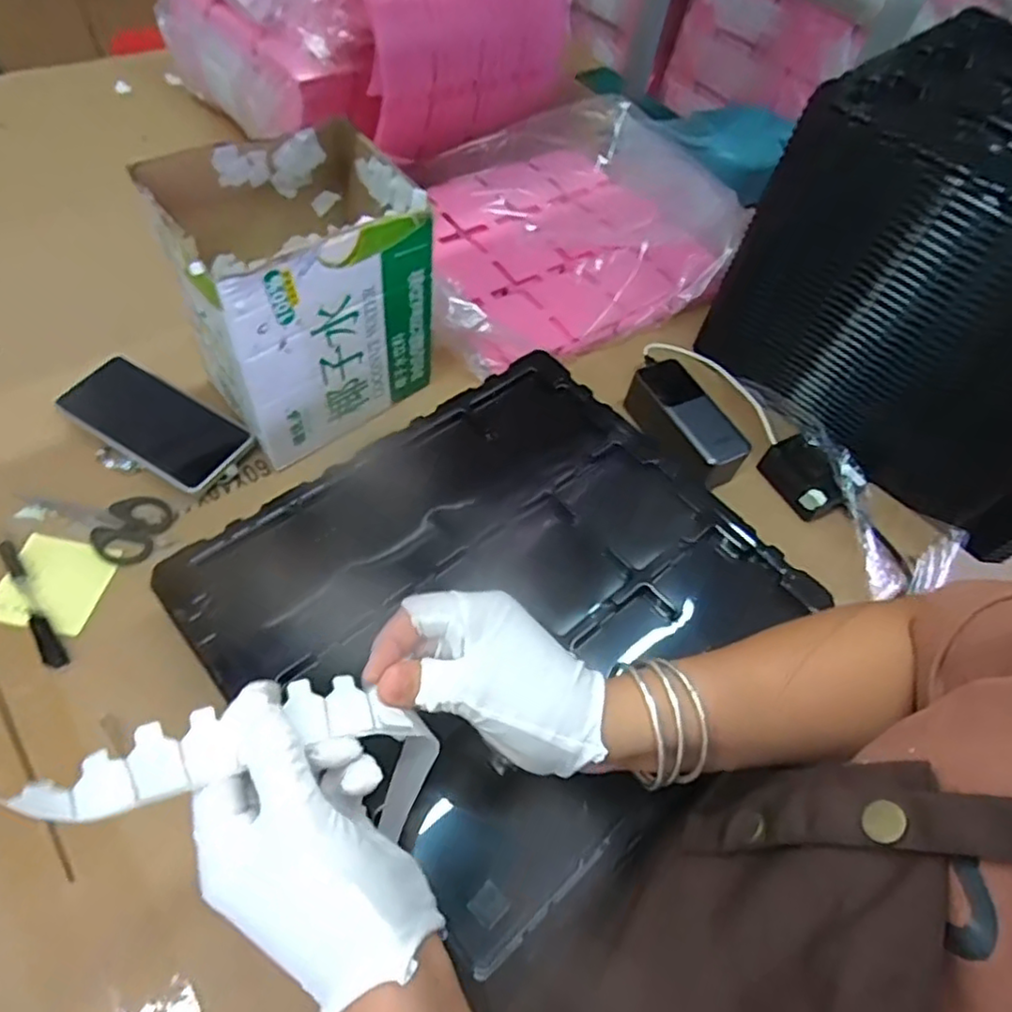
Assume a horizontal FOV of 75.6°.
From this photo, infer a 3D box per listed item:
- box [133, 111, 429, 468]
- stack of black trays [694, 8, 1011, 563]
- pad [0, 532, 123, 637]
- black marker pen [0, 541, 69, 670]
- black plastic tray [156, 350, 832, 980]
[{"bbox_3d":[-0.175,-0.182,0.570,0.189,0.202,0.150,-35,69,-26],"label":"box"},{"bbox_3d":[0.478,-0.224,0.639,0.365,0.259,0.374,-33,68,-26],"label":"stack of black trays"},{"bbox_3d":[-0.355,0.060,0.513,0.074,0.011,0.074,12,57,-1],"label":"pad"},{"bbox_3d":[-0.364,0.074,0.498,0.014,0.015,0.122,-31,67,-25],"label":"black marker pen"},{"bbox_3d":[0.002,0.057,0.477,0.360,0.042,0.323,-37,70,-27],"label":"black plastic tray"}]

